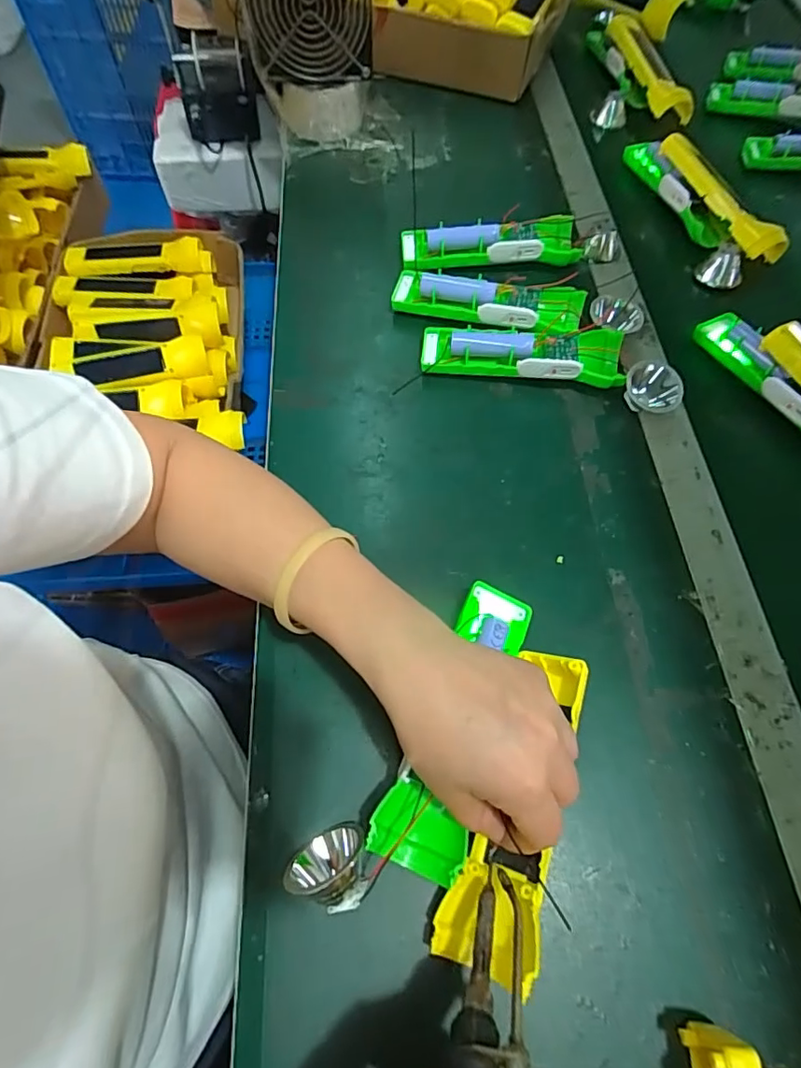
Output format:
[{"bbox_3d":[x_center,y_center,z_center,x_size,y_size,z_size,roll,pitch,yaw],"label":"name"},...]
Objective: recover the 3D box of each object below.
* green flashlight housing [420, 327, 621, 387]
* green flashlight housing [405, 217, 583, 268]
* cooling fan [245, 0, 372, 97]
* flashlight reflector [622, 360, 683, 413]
[{"bbox_3d":[0.098,-0.148,0.438,0.159,0.033,0.045,8,61,2],"label":"green flashlight housing"},{"bbox_3d":[0.082,-0.269,0.498,0.160,0.032,0.043,-2,61,-3],"label":"green flashlight housing"},{"bbox_3d":[-0.087,-0.510,0.507,0.116,0.121,0.034,-2,61,-3],"label":"cooling fan"},{"bbox_3d":[0.202,-0.116,0.422,0.041,0.019,0.037,9,106,28],"label":"flashlight reflector"}]

